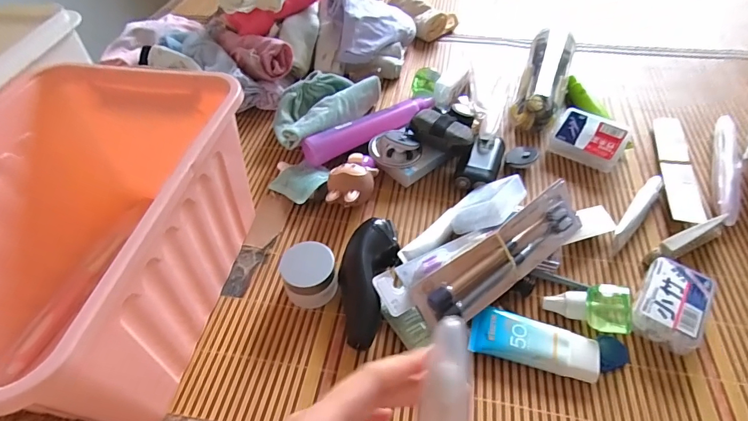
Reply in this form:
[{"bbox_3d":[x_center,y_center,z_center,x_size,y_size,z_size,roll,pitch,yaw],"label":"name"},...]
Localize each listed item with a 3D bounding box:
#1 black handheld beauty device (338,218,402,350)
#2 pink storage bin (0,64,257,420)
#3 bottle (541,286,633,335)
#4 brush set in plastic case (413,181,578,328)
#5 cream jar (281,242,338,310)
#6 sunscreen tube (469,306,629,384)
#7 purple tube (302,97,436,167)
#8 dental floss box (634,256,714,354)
[{"bbox_3d":[-0.008,0.070,0.417,0.052,0.049,0.132,13,51,11],"label":"black handheld beauty device"},{"bbox_3d":[-0.244,0.019,0.377,0.221,0.186,0.321,8,51,7],"label":"pink storage bin"},{"bbox_3d":[0.215,0.093,0.409,0.079,0.047,0.034,11,51,10],"label":"bottle"},{"bbox_3d":[0.138,0.046,0.421,0.215,0.017,0.058,-32,89,-19],"label":"brush set in plastic case"},{"bbox_3d":[-0.065,0.066,0.422,0.052,0.052,0.048,0,50,0],"label":"cream jar"},{"bbox_3d":[0.168,0.130,0.393,0.147,0.024,0.053,9,52,10],"label":"sunscreen tube"},{"bbox_3d":[-0.003,-0.119,0.567,0.206,0.031,0.030,-28,55,-21],"label":"purple tube"},{"bbox_3d":[0.299,0.093,0.412,0.057,0.034,0.082,31,57,23],"label":"dental floss box"}]

